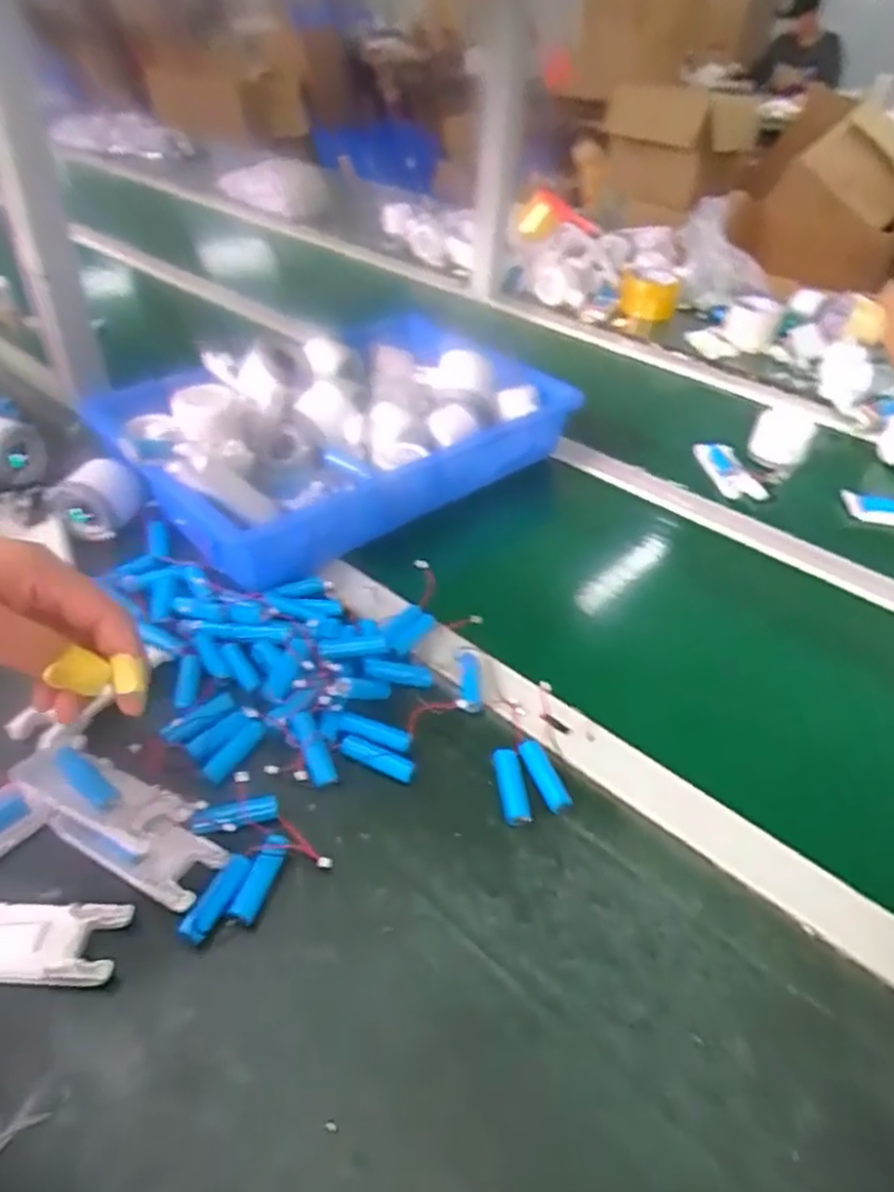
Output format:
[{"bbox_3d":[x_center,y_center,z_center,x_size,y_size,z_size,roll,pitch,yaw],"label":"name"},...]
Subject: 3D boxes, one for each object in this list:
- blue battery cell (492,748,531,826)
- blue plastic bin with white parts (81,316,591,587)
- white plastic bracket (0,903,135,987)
[{"bbox_3d":[0.043,0.126,0.471,0.018,0.012,0.052,-2,42,-8],"label":"blue battery cell"},{"bbox_3d":[-0.101,-0.171,0.728,0.419,0.114,0.250,-24,49,-29],"label":"blue plastic bin with white parts"},{"bbox_3d":[-0.229,0.184,0.378,0.107,0.015,0.039,3,41,-2],"label":"white plastic bracket"}]

